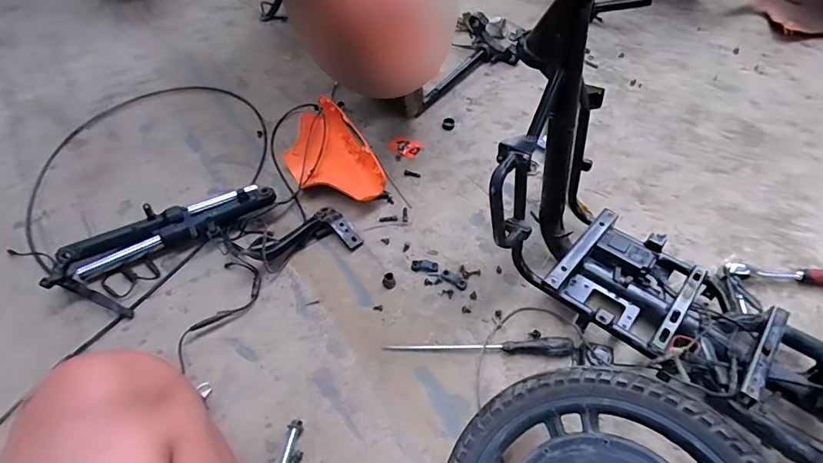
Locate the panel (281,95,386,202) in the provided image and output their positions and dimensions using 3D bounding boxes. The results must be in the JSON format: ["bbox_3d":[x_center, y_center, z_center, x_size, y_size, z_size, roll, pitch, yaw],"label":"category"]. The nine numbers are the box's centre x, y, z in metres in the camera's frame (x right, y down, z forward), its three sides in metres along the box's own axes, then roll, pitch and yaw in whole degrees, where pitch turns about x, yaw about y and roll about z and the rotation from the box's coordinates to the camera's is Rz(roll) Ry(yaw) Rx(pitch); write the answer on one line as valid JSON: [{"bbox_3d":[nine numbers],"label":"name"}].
[{"bbox_3d":[-0.186,-0.169,0.955,0.157,0.094,0.303,-26,57,-18],"label":"panel"}]

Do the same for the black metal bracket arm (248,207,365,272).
[{"bbox_3d":[-0.201,0.014,0.835,0.197,0.062,0.104,-28,58,-20],"label":"black metal bracket arm"}]

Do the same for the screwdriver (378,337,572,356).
[{"bbox_3d":[0.114,0.185,0.737,0.304,0.024,0.029,2,53,1],"label":"screwdriver"}]

